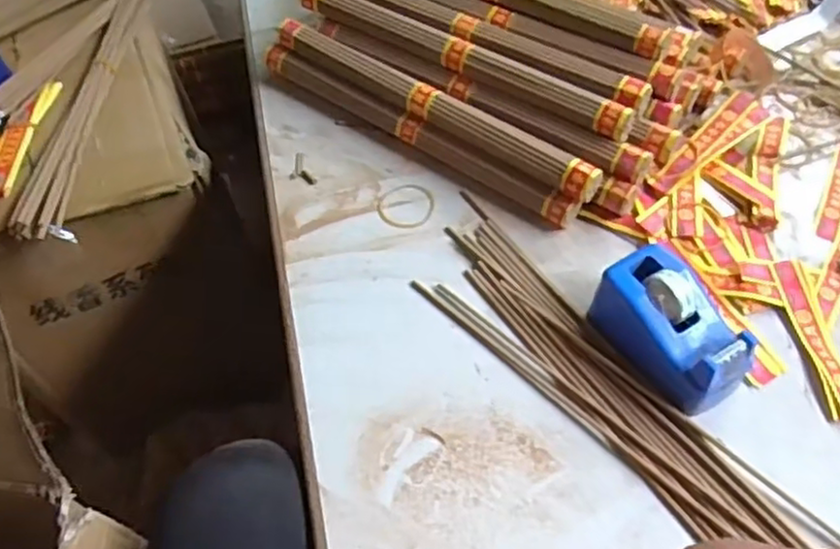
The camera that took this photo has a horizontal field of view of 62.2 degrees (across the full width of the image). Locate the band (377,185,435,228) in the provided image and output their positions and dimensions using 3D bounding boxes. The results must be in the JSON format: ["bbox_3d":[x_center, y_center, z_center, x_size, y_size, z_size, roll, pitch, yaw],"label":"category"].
[{"bbox_3d":[-0.011,-0.055,0.557,0.045,0.004,0.045,-1,55,1],"label":"band"}]

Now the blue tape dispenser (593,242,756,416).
[{"bbox_3d":[0.163,0.036,0.451,0.058,0.050,0.101,-26,58,-16],"label":"blue tape dispenser"}]

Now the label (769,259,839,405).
[{"bbox_3d":[0.269,0.042,0.472,0.022,0.006,0.119,-6,58,-2],"label":"label"}]

